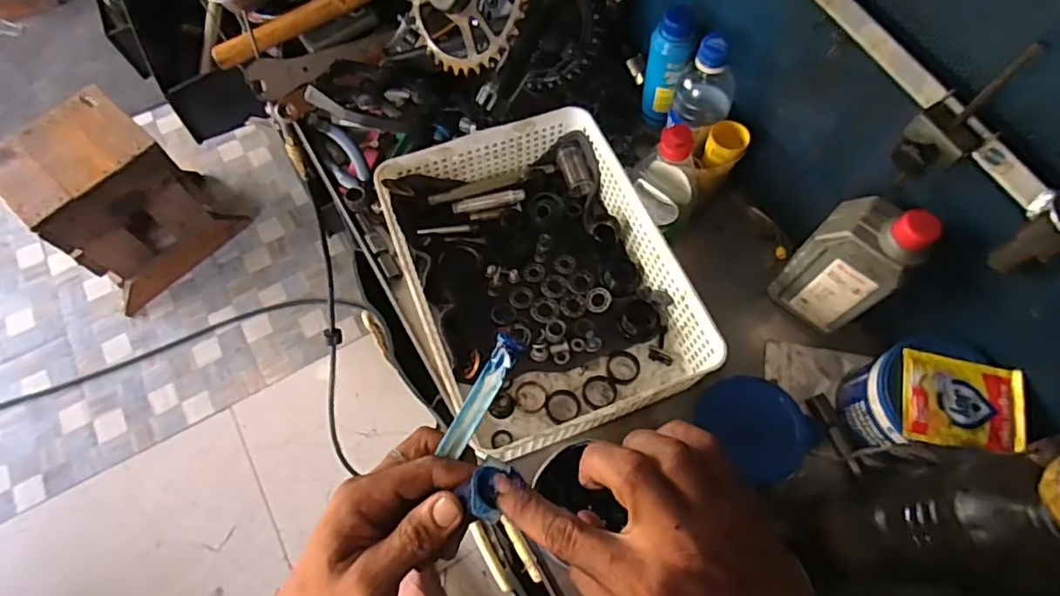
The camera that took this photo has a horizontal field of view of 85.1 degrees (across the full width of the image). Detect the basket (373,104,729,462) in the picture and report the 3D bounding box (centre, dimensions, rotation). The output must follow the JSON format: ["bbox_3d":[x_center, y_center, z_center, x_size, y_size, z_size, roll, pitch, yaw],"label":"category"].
[{"bbox_3d":[0.003,-0.025,0.596,0.257,0.086,0.327,-20,68,-9],"label":"basket"}]

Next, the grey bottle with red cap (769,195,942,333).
[{"bbox_3d":[0.297,-0.033,0.540,0.055,0.170,0.085,-36,71,-15],"label":"grey bottle with red cap"}]

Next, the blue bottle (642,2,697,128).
[{"bbox_3d":[0.154,-0.258,0.654,0.045,0.135,0.054,11,66,4],"label":"blue bottle"}]

